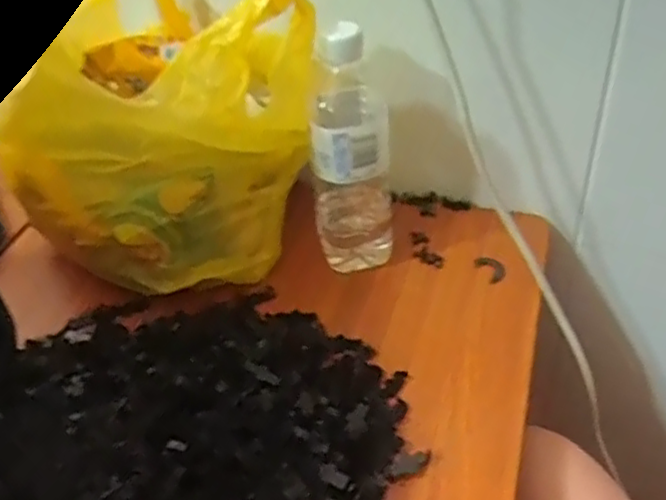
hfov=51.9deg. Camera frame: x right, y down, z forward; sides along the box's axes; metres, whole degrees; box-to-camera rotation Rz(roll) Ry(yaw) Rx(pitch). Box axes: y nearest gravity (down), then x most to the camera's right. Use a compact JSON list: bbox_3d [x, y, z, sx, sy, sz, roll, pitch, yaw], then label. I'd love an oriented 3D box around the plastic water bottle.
[{"bbox_3d":[0.015,-0.077,0.554,0.063,0.199,0.068,-3,42,2],"label":"plastic water bottle"}]

